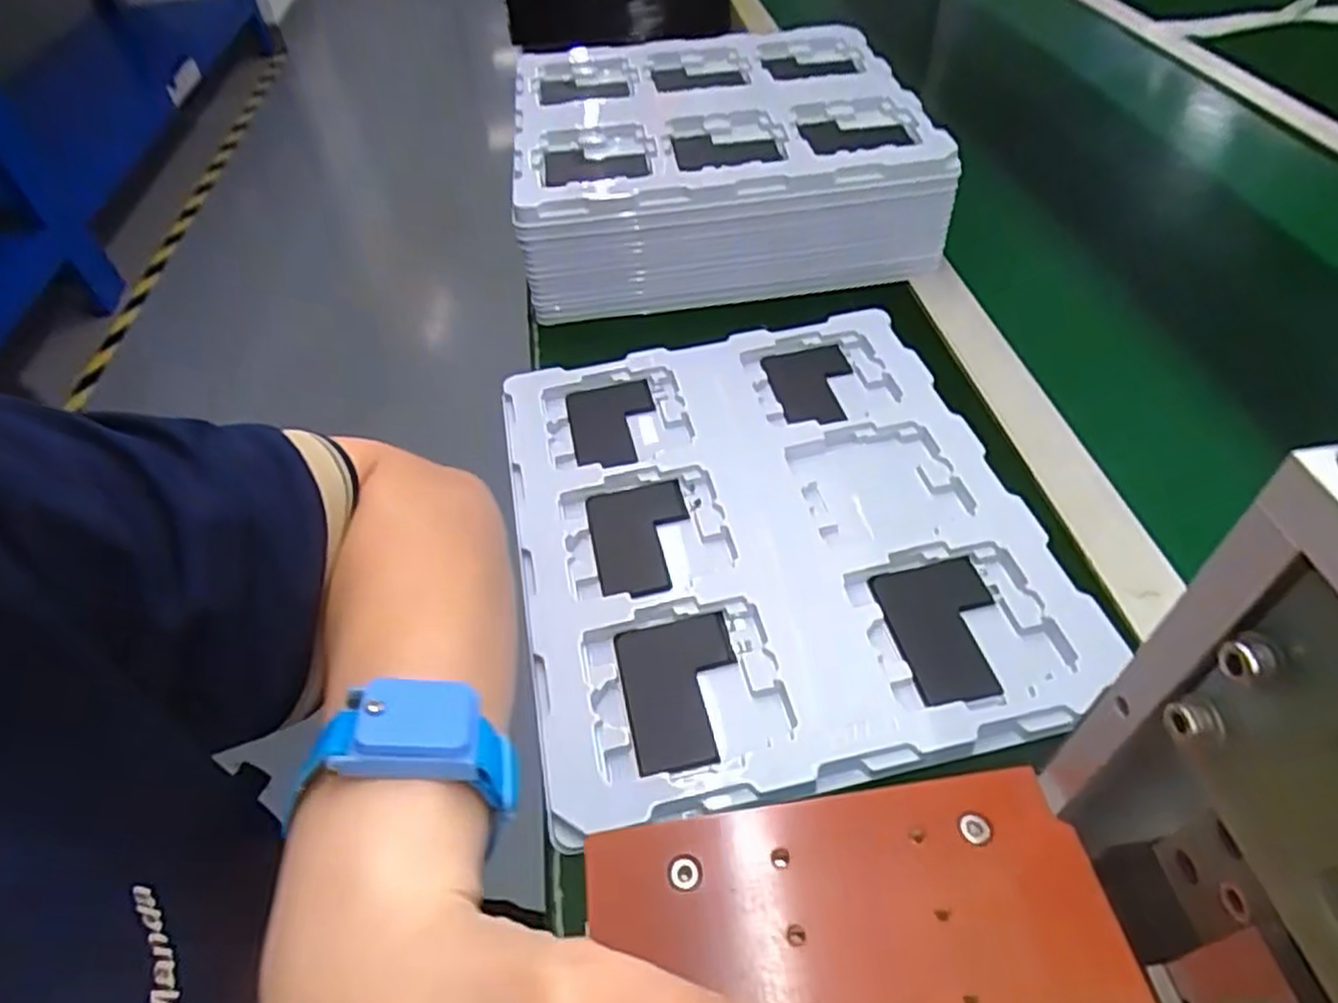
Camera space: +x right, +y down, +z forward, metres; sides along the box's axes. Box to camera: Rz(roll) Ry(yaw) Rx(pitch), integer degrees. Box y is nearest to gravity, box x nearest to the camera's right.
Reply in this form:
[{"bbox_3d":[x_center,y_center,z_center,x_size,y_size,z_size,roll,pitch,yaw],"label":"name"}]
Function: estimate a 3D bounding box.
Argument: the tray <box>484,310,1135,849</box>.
[{"bbox_3d":[0.053,0.007,0.439,0.275,0.017,0.312,-11,49,-6],"label":"tray"}]

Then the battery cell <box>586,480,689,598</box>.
[{"bbox_3d":[-0.015,0.021,0.436,0.058,0.010,0.082,-11,49,-5],"label":"battery cell"}]

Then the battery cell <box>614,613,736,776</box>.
[{"bbox_3d":[0.006,0.092,0.374,0.057,0.006,0.072,-10,49,-4],"label":"battery cell"}]

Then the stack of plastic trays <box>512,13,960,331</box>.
[{"bbox_3d":[0.033,-0.296,0.640,0.317,0.084,0.278,-7,48,-2],"label":"stack of plastic trays"}]

